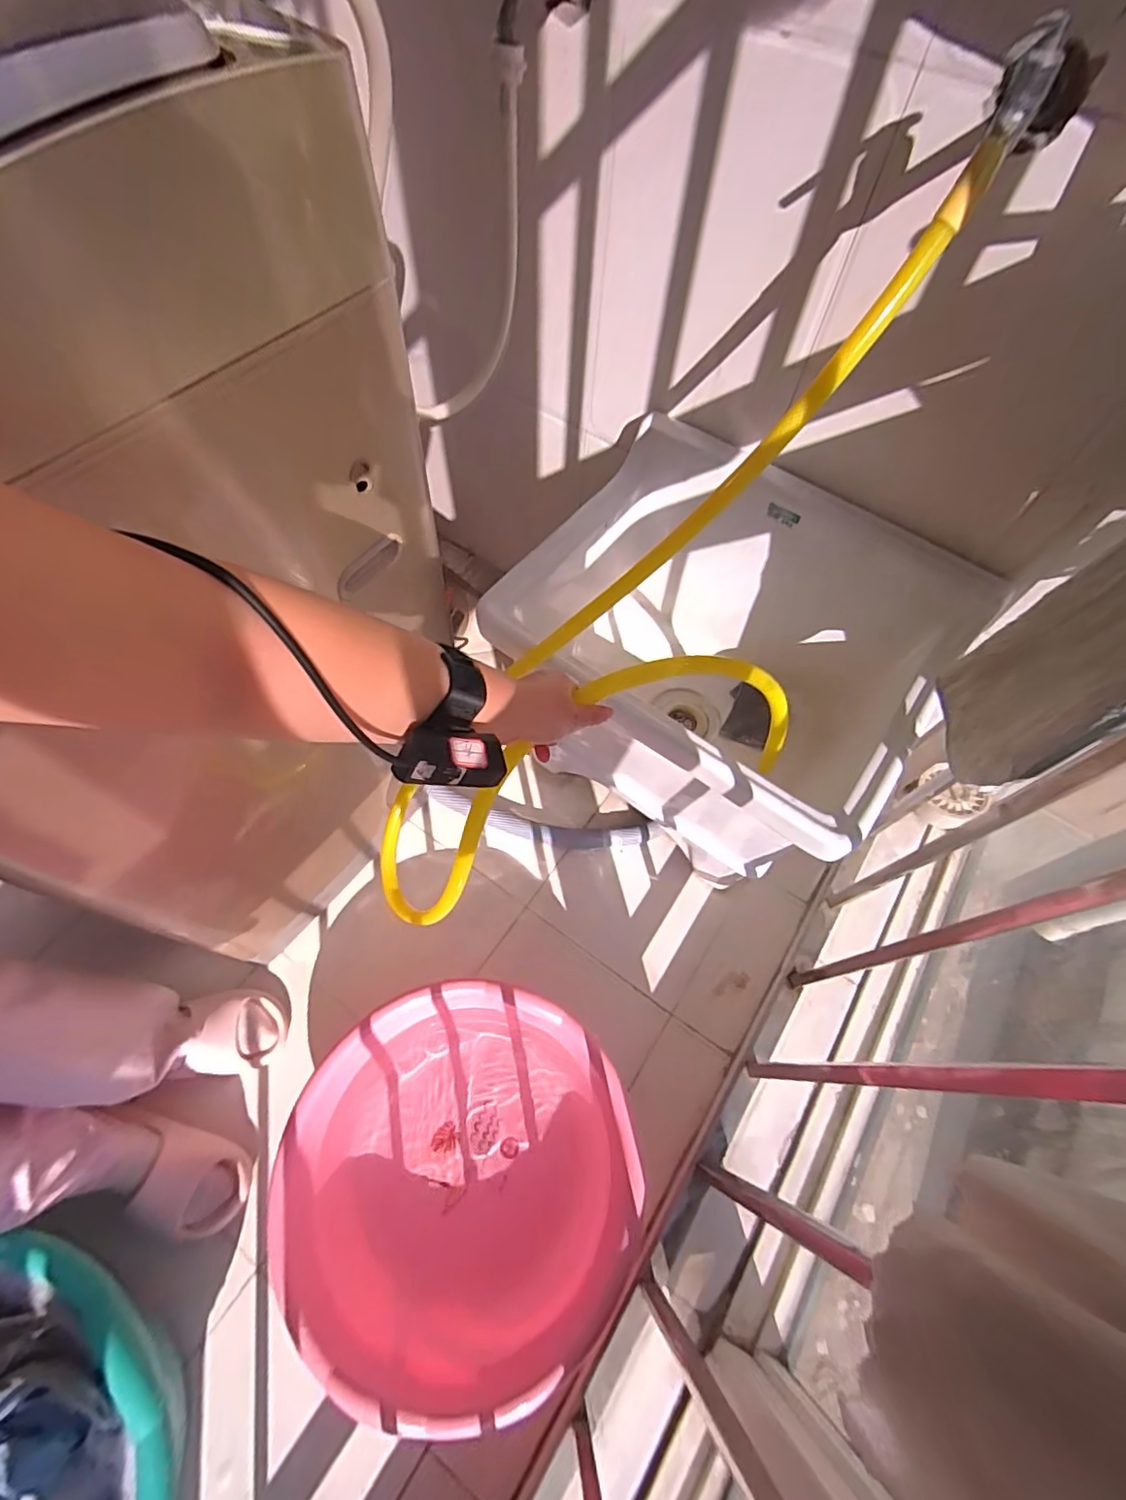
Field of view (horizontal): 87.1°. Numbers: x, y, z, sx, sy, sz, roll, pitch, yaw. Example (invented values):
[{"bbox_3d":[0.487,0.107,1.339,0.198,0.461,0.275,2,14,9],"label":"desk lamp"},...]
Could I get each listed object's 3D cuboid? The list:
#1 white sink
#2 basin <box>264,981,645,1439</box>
[{"bbox_3d":[0.199,-0.130,0.858,0.550,0.341,0.413,33,66,15],"label":"white sink"},{"bbox_3d":[-0.133,0.553,0.786,0.409,0.177,0.423,1,61,-3],"label":"basin"}]

